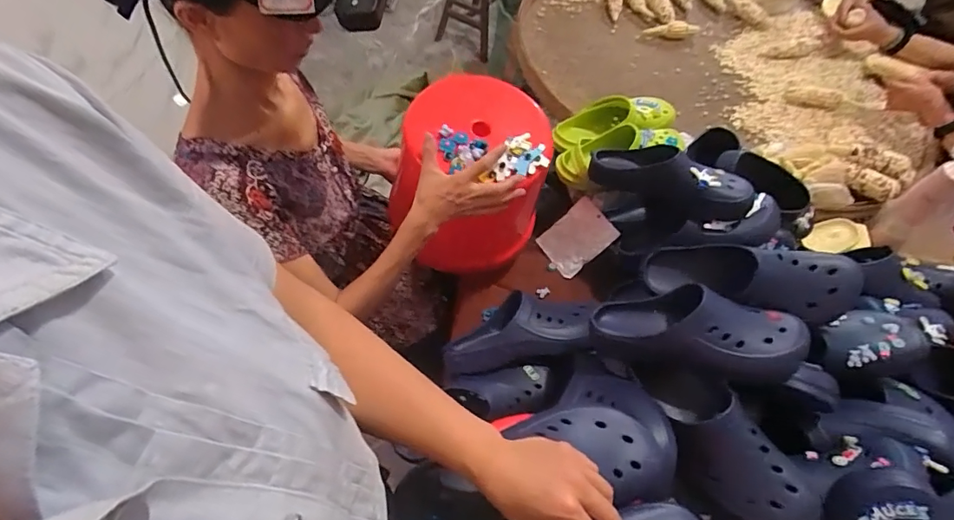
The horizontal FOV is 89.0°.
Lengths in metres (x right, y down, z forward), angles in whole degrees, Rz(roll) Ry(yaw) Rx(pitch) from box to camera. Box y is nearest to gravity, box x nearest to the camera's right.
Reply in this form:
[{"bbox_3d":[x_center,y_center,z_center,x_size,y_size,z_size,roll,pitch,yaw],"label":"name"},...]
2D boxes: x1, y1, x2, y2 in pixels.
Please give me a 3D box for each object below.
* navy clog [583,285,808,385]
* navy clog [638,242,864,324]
[{"bbox_3d":[0.317,0.093,0.706,0.275,0.089,0.104,11,55,8],"label":"navy clog"},{"bbox_3d":[0.415,0.028,0.759,0.296,0.093,0.087,8,53,26],"label":"navy clog"}]

